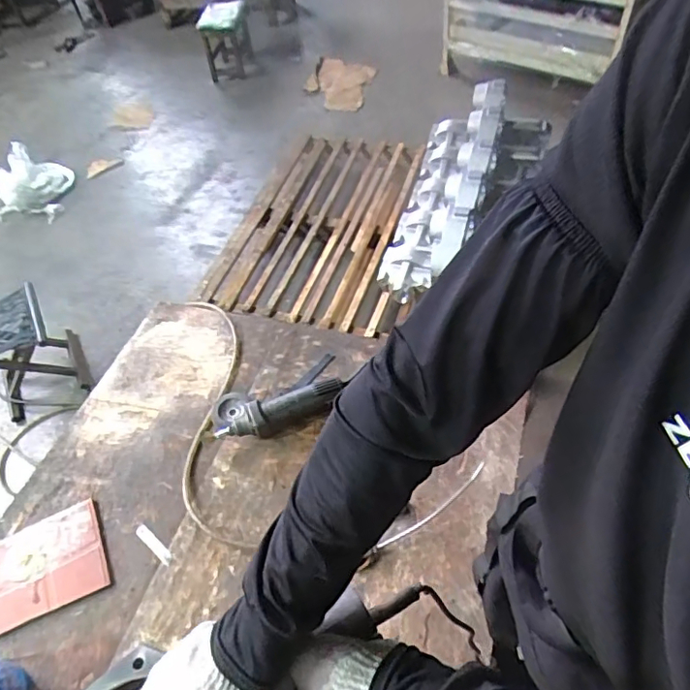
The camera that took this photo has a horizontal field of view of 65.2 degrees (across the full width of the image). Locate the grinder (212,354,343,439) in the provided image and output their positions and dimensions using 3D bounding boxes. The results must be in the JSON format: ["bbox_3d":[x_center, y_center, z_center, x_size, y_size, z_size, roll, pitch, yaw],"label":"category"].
[{"bbox_3d":[-0.142,0.109,1.129,0.277,0.068,0.145,-20,51,-8],"label":"grinder"}]

